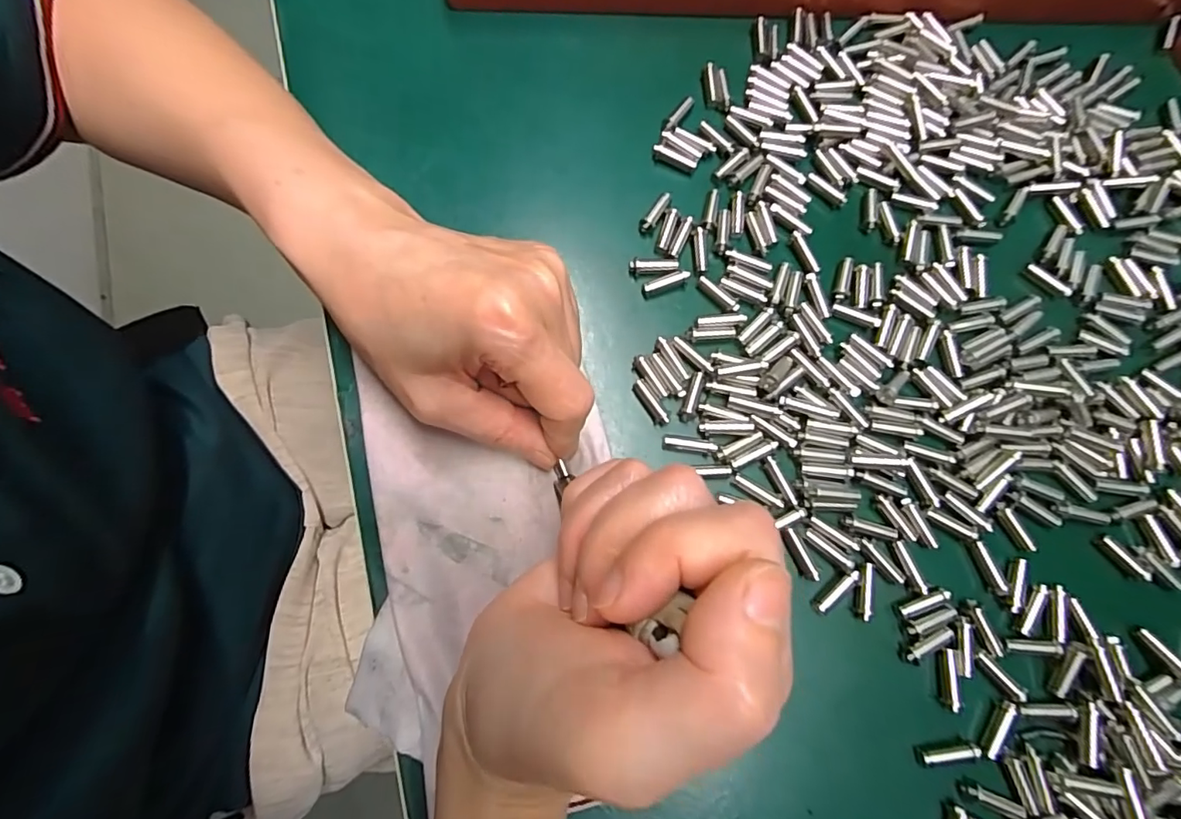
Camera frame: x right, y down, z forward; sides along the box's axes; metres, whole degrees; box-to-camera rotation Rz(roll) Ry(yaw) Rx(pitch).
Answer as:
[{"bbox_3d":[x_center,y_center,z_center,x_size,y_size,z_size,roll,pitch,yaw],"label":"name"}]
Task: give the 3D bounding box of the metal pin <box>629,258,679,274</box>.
[{"bbox_3d":[0.028,-0.062,0.231,0.021,0.004,0.006,-1,75,-2],"label":"metal pin"}]

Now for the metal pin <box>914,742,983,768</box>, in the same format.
[{"bbox_3d":[0.127,0.122,0.188,0.022,0.006,0.005,-7,75,-4],"label":"metal pin"}]

